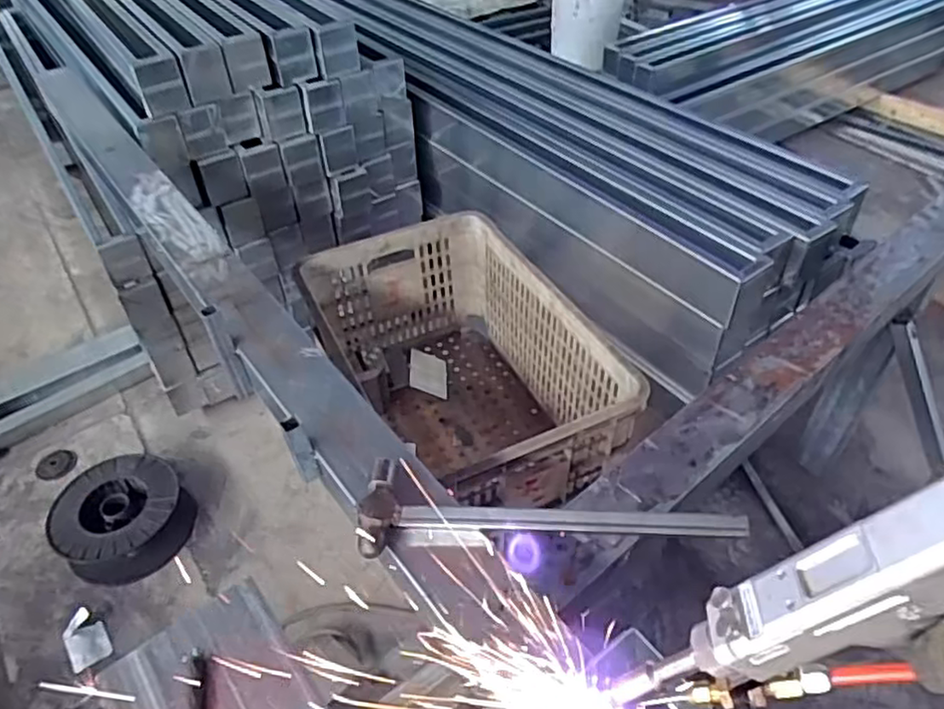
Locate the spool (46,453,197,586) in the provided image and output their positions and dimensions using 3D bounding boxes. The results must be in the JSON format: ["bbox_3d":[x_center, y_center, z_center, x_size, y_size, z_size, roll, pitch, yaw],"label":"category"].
[{"bbox_3d":[-0.754,0.345,1.433,0.251,0.121,0.256,-2,44,2],"label":"spool"}]

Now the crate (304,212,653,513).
[{"bbox_3d":[-0.021,0.051,1.081,0.348,0.283,0.522,-24,48,-20],"label":"crate"}]

